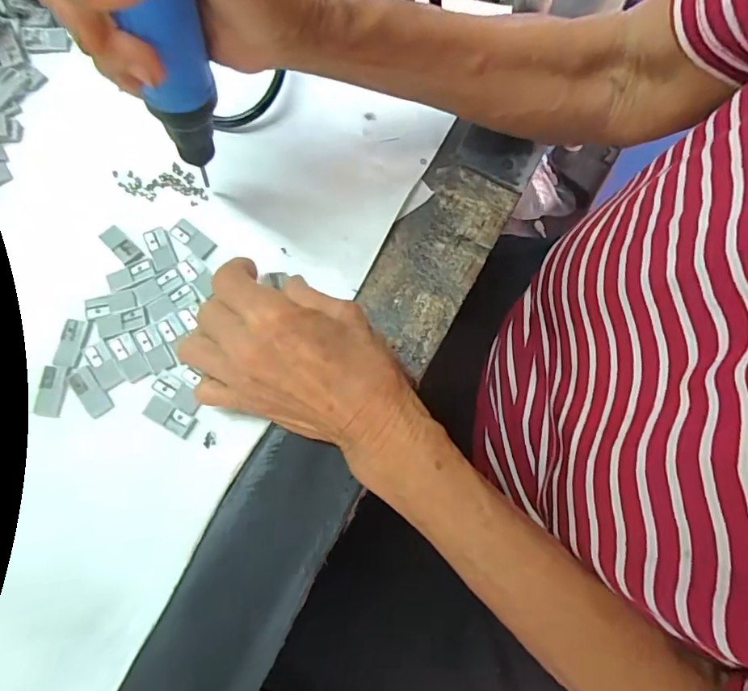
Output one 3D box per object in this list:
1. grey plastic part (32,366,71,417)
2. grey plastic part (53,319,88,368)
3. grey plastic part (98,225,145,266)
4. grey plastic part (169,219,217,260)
[{"bbox_3d":[-0.178,0.025,0.265,0.015,0.004,0.028,5,73,1],"label":"grey plastic part"},{"bbox_3d":[-0.172,-0.002,0.271,0.014,0.004,0.028,7,73,1],"label":"grey plastic part"},{"bbox_3d":[-0.153,-0.061,0.289,0.030,0.004,0.013,42,77,11],"label":"grey plastic part"},{"bbox_3d":[-0.110,-0.065,0.289,0.030,0.004,0.013,37,76,10],"label":"grey plastic part"}]

